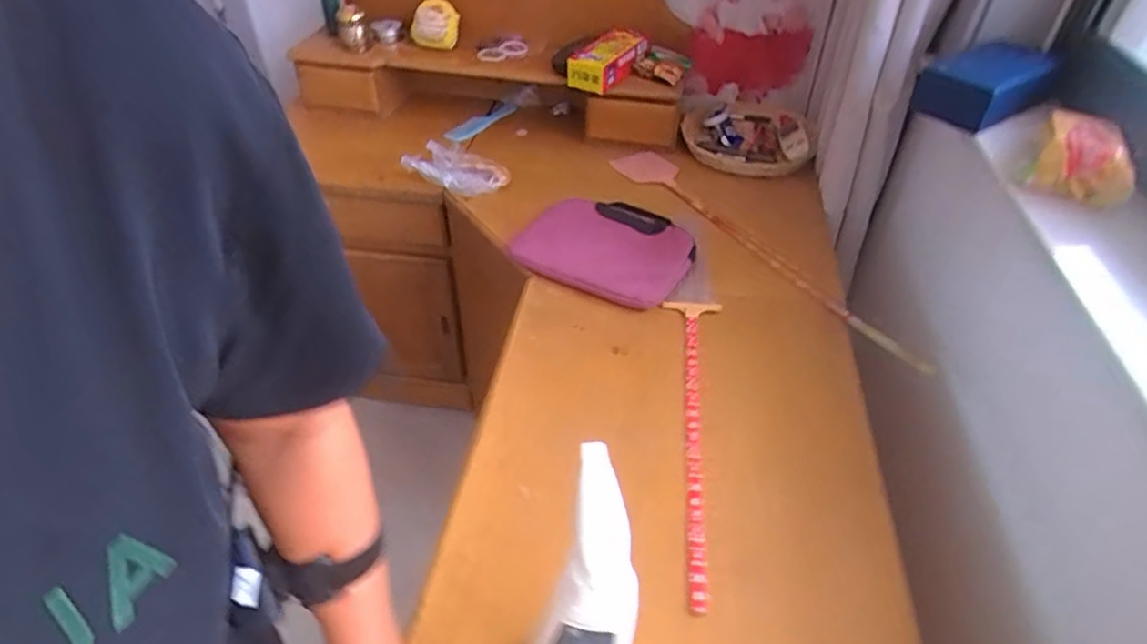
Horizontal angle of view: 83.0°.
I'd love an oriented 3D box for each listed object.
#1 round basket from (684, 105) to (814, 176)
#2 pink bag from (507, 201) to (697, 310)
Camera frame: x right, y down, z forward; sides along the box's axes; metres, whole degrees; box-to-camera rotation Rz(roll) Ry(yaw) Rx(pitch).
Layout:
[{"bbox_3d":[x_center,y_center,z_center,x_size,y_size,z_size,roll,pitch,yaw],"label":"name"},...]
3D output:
[{"bbox_3d":[0.378,-0.407,1.411,0.254,0.059,0.266,1,42,-1],"label":"round basket"},{"bbox_3d":[0.053,-0.127,1.090,0.288,0.039,0.220,22,46,21],"label":"pink bag"}]

